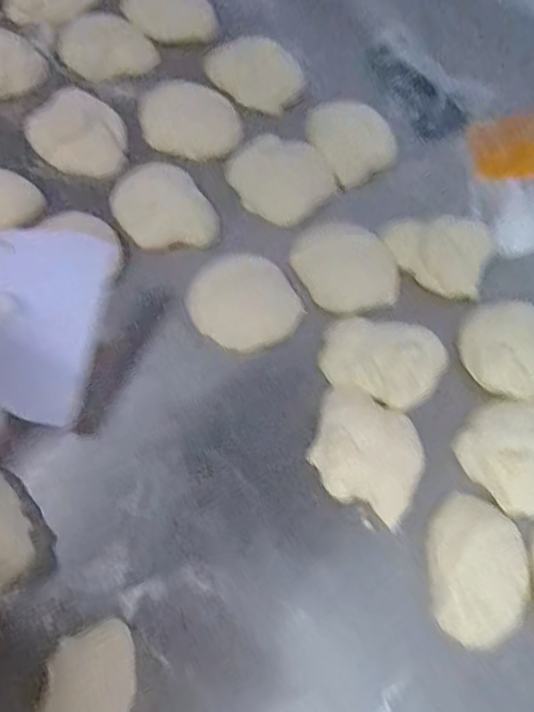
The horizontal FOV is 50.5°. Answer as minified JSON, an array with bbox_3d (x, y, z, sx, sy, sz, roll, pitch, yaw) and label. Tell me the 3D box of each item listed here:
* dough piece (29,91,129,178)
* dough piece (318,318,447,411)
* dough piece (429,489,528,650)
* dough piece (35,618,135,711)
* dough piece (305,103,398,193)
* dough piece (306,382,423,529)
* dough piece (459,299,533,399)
[{"bbox_3d":[-0.242,-0.289,0.719,0.111,0.043,0.130,-39,74,-15],"label":"dough piece"},{"bbox_3d":[0.124,0.004,0.615,0.125,0.025,0.088,20,69,6],"label":"dough piece"},{"bbox_3d":[0.198,0.200,0.536,0.090,0.037,0.136,-2,69,-2],"label":"dough piece"},{"bbox_3d":[-0.158,0.311,0.492,0.071,0.048,0.143,8,68,2],"label":"dough piece"},{"bbox_3d":[0.105,-0.279,0.721,0.095,0.045,0.109,-37,74,-15],"label":"dough piece"},{"bbox_3d":[0.102,0.098,0.589,0.116,0.023,0.114,24,70,8],"label":"dough piece"},{"bbox_3d":[0.270,-0.005,0.618,0.117,0.042,0.103,42,73,14],"label":"dough piece"}]

